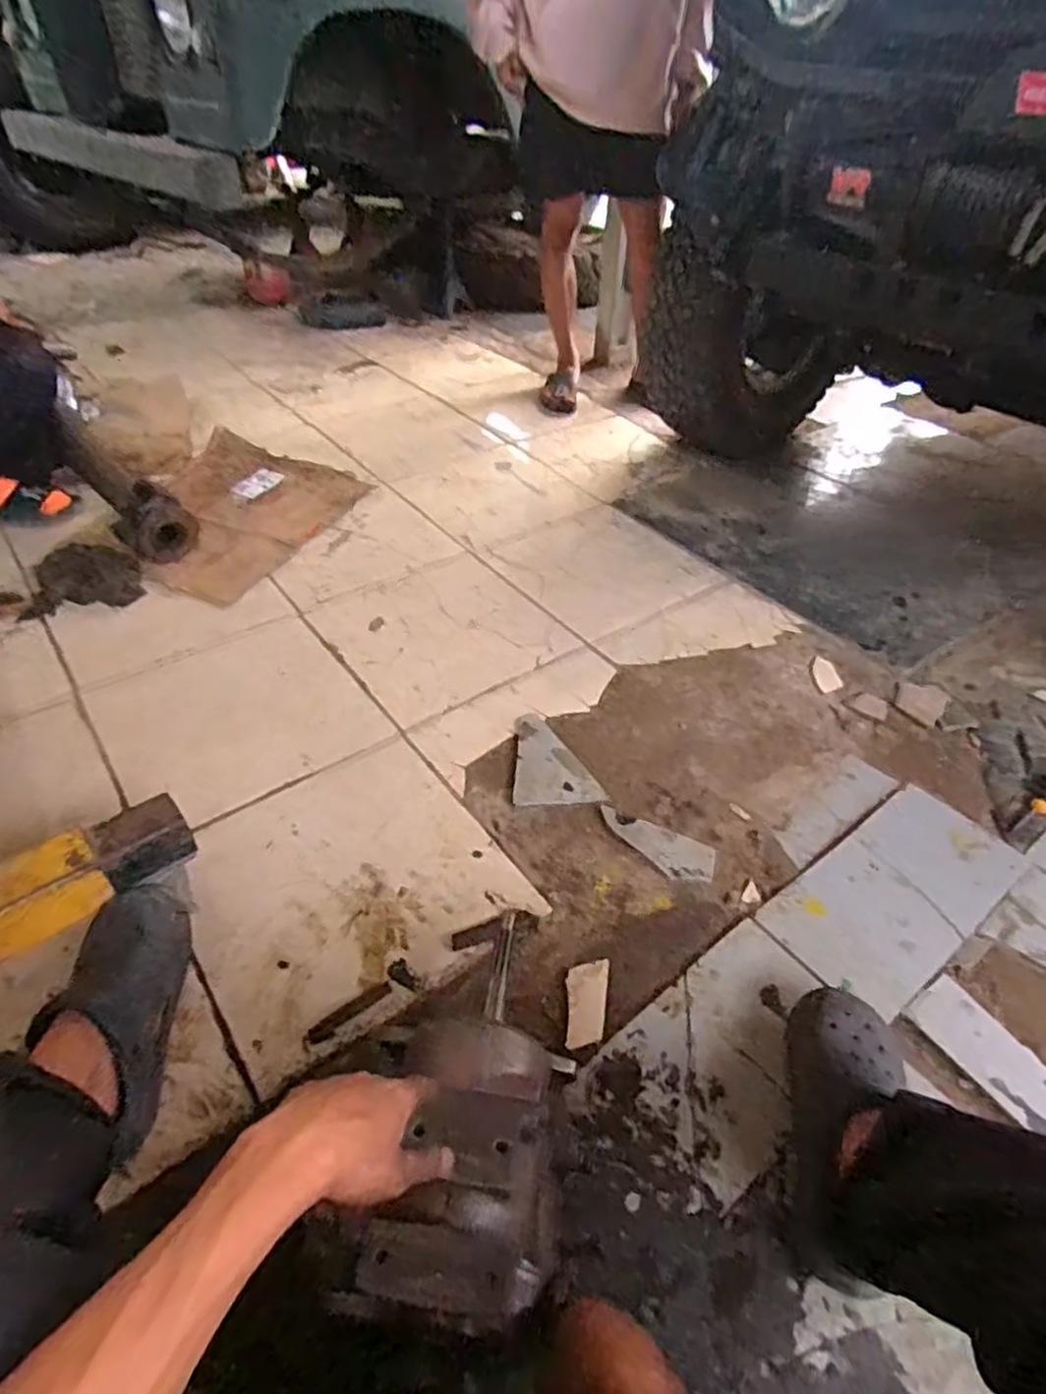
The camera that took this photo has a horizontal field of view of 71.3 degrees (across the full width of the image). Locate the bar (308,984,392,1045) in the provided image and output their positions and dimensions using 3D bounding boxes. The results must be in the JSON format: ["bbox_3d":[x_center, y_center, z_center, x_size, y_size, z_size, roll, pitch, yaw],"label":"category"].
[{"bbox_3d":[-0.203,0.369,0.857,0.105,0.007,0.017,-26,51,-27],"label":"bar"}]

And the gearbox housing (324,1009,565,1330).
[{"bbox_3d":[-0.040,0.371,0.577,0.137,0.114,0.198,7,44,4],"label":"gearbox housing"}]

